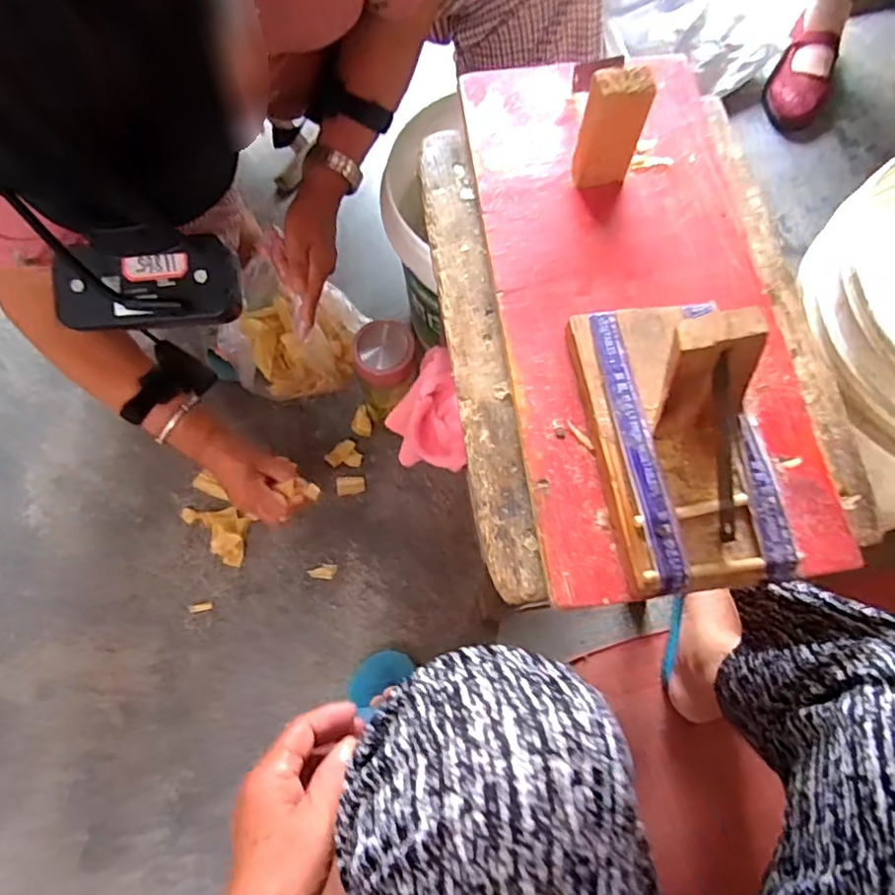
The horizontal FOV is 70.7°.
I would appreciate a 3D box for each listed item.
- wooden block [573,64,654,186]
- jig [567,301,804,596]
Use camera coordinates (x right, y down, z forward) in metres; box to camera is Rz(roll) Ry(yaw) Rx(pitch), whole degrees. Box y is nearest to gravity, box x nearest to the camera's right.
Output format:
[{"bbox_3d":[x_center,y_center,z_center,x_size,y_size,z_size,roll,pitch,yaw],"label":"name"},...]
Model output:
[{"bbox_3d":[0.100,-0.196,0.390,0.034,0.069,0.021,-1,71,1],"label":"wooden block"},{"bbox_3d":[0.126,-0.016,0.314,0.087,0.080,0.164,-10,71,-3],"label":"jig"}]

